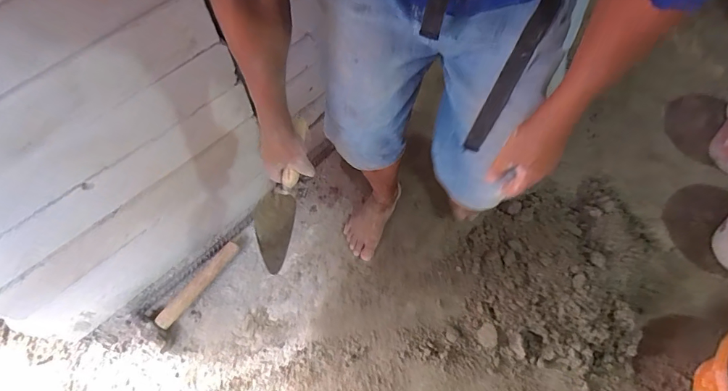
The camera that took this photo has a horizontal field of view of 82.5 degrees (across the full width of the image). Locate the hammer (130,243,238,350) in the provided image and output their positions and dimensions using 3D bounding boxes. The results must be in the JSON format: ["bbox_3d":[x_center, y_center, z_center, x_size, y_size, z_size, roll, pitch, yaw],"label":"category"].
[{"bbox_3d":[-0.408,0.223,0.991,0.092,0.034,0.279,33,66,16],"label":"hammer"}]

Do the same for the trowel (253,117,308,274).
[{"bbox_3d":[-0.152,0.001,0.759,0.058,0.310,0.084,22,28,10],"label":"trowel"}]

